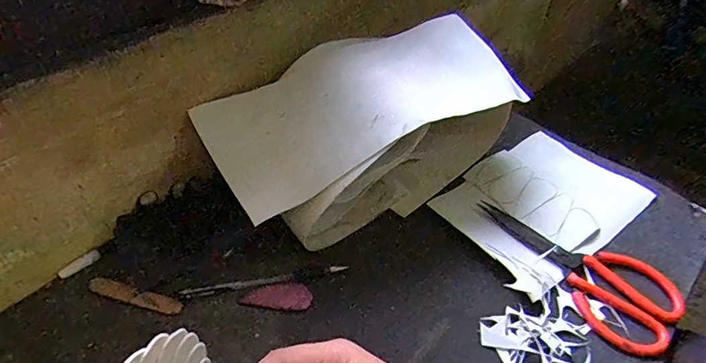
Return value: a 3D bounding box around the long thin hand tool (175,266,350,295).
[{"bbox_3d":[-0.081,0.093,0.453,0.155,0.006,0.009,-8,46,-10],"label":"long thin hand tool"}]

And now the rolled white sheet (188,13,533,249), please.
[{"bbox_3d":[0.015,-0.058,0.530,0.329,0.130,0.146,-25,53,-26],"label":"rolled white sheet"}]

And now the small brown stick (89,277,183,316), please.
[{"bbox_3d":[-0.198,0.104,0.434,0.090,0.004,0.016,14,47,8],"label":"small brown stick"}]

